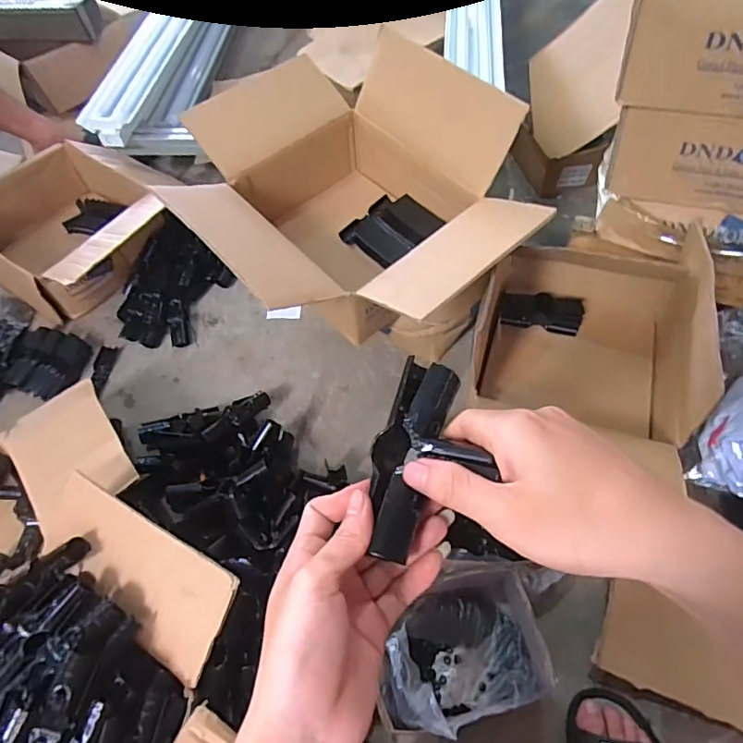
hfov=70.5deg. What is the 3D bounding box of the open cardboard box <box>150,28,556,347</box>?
[{"bbox_3d":[-0.041,-0.249,0.805,0.436,0.233,0.512,-39,63,-19],"label":"open cardboard box"}]

